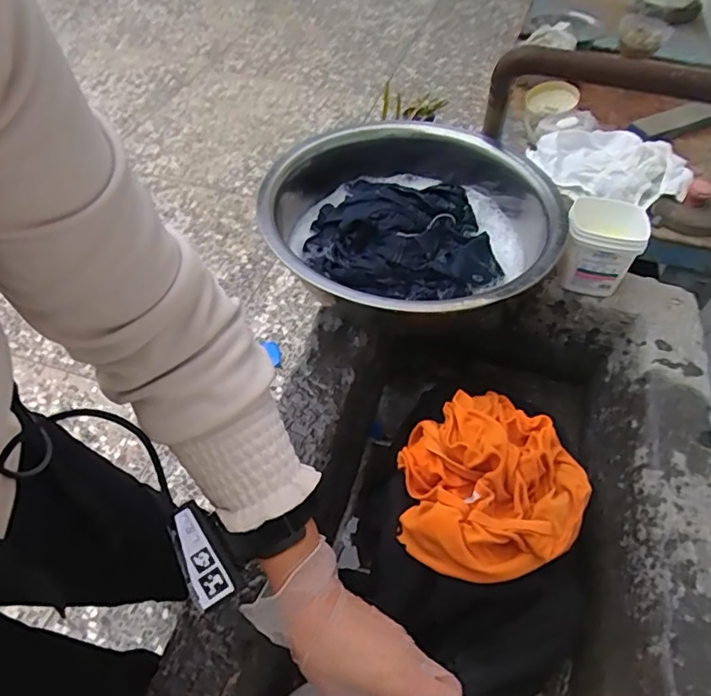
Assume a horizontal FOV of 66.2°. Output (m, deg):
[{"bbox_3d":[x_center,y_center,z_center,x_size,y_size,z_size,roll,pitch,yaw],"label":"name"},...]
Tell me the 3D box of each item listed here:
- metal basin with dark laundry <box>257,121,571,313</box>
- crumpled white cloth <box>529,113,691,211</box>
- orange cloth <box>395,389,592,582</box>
[{"bbox_3d":[0.062,-0.161,0.707,0.364,0.121,0.358,1,51,-1],"label":"metal basin with dark laundry"},{"bbox_3d":[0.440,-0.331,0.953,0.266,0.059,0.189,20,53,14],"label":"crumpled white cloth"},{"bbox_3d":[0.139,0.123,0.549,0.184,0.073,0.210,32,57,22],"label":"orange cloth"}]

